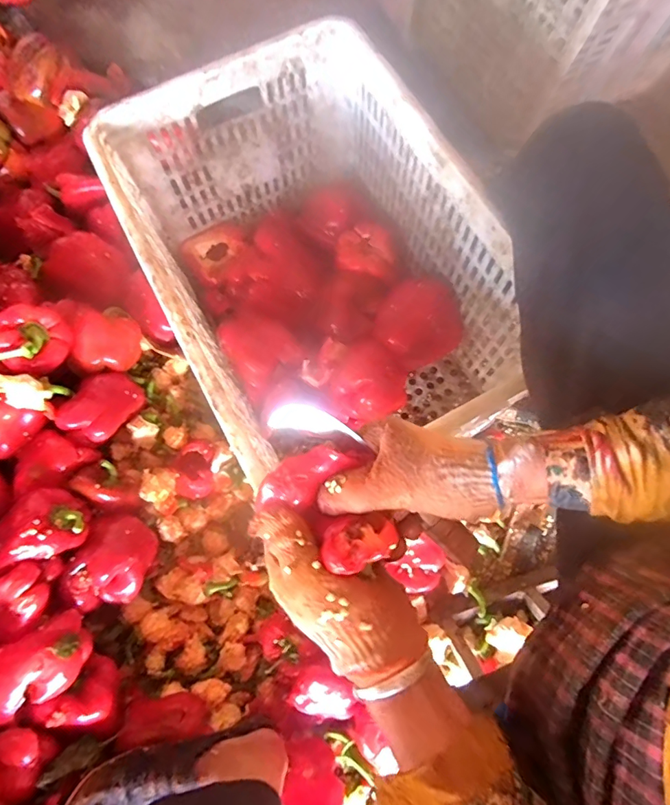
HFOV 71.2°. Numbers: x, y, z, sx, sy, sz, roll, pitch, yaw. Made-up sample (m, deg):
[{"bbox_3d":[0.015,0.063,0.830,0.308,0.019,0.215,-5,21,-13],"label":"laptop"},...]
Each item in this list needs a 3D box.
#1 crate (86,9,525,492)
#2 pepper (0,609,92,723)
[{"bbox_3d":[-0.032,-0.167,0.625,0.356,0.283,0.492,-26,78,-8],"label":"crate"},{"bbox_3d":[-0.335,0.293,0.518,0.111,0.062,0.080,-34,79,-9],"label":"pepper"}]

